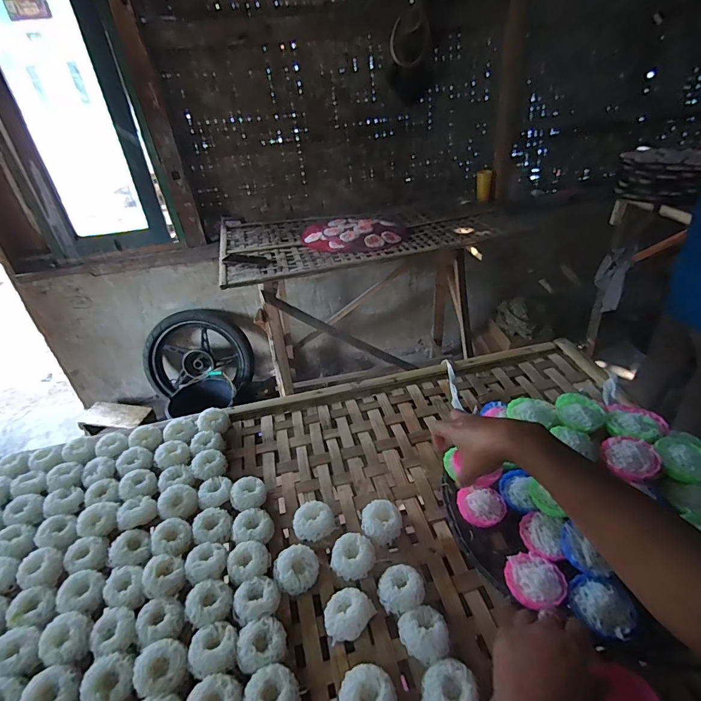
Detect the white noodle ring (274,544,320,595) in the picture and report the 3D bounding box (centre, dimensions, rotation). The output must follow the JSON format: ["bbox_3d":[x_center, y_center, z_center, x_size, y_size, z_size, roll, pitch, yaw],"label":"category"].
[{"bbox_3d":[-0.064,0.264,0.496,0.052,0.030,0.044,-16,36,-14],"label":"white noodle ring"}]

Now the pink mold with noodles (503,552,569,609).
[{"bbox_3d":[0.206,0.259,0.463,0.061,0.033,0.058,1,35,10],"label":"pink mold with noodles"}]

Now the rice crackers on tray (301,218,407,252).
[{"bbox_3d":[0.008,-0.490,1.675,0.414,0.040,0.381,-4,35,2],"label":"rice crackers on tray"}]

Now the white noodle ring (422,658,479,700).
[{"bbox_3d":[0.095,0.328,0.393,0.050,0.019,0.048,-4,35,3],"label":"white noodle ring"}]

